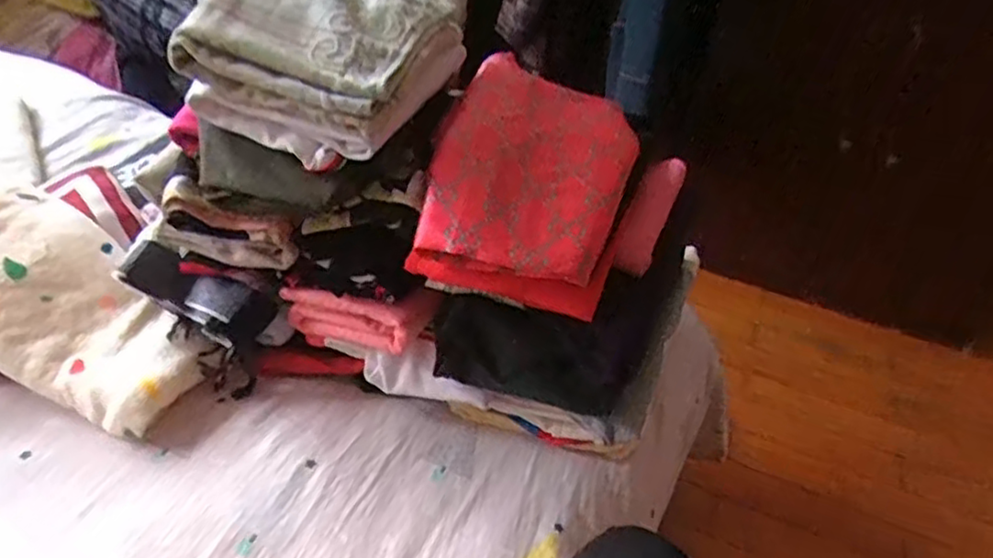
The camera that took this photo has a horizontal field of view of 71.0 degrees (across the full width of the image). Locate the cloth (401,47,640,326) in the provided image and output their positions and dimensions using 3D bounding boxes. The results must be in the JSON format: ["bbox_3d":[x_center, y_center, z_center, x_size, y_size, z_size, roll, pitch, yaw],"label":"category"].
[{"bbox_3d":[0.036,-0.106,0.688,0.187,0.105,0.294,11,36,4],"label":"cloth"}]

